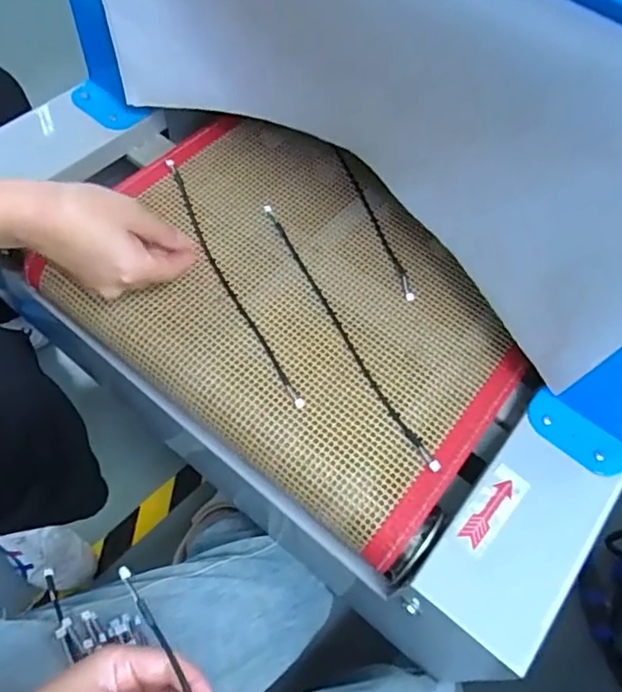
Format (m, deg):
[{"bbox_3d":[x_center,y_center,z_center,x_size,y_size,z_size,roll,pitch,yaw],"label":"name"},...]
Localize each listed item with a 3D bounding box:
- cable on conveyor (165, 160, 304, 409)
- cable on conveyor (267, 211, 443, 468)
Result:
[{"bbox_3d":[-0.075,-0.062,0.503,0.014,0.007,0.277,-24,66,-15],"label":"cable on conveyor"},{"bbox_3d":[0.026,-0.018,0.486,0.011,0.011,0.283,-24,66,-15],"label":"cable on conveyor"}]

